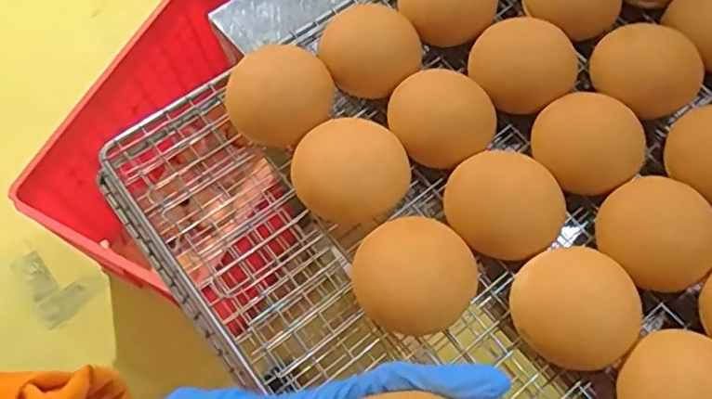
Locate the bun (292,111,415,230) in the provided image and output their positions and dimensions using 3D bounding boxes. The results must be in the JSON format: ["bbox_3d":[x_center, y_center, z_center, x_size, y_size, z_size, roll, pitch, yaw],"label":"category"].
[{"bbox_3d":[-0.006,-0.023,0.559,0.093,0.050,0.091,0,68,1],"label":"bun"}]

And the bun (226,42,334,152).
[{"bbox_3d":[-0.073,-0.100,0.589,0.098,0.057,0.093,-15,68,-5],"label":"bun"}]

